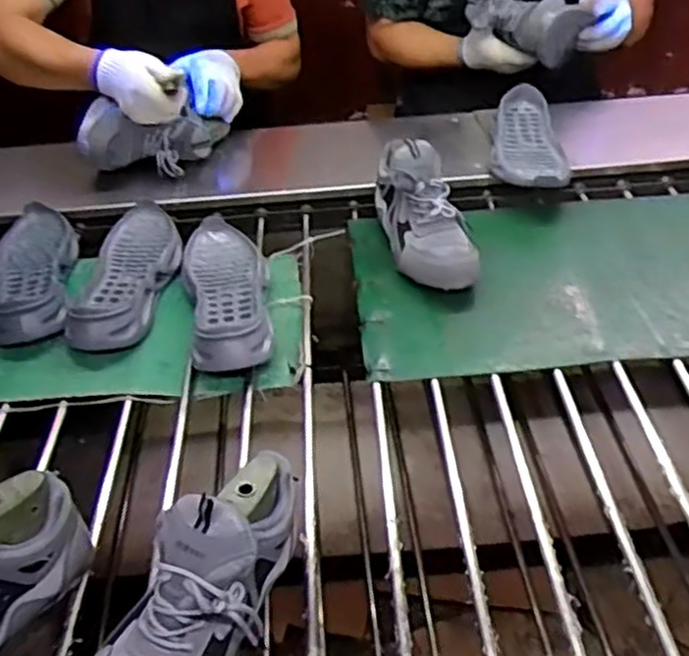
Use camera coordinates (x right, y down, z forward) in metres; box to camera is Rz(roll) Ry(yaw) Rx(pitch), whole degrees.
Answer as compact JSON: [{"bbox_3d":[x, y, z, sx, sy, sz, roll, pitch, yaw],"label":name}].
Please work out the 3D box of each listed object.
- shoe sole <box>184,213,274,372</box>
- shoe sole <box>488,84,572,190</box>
[{"bbox_3d":[-0.152,-0.053,0.921,0.107,0.041,0.294,-10,42,-9],"label":"shoe sole"},{"bbox_3d":[0.290,-0.302,1.121,0.114,0.043,0.283,6,42,9],"label":"shoe sole"}]

